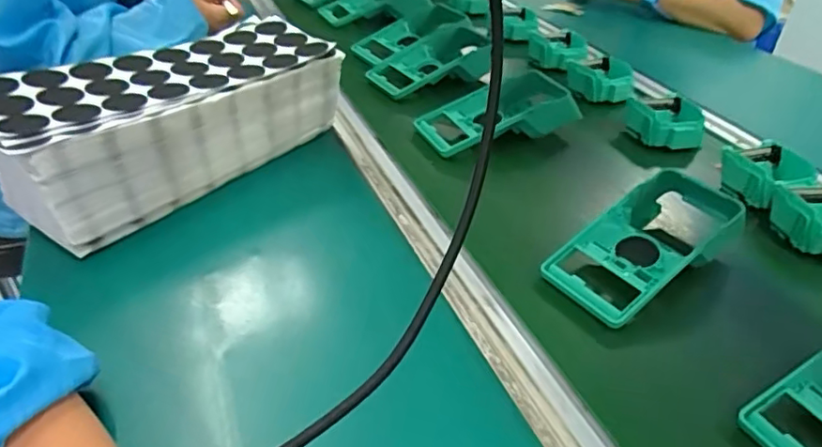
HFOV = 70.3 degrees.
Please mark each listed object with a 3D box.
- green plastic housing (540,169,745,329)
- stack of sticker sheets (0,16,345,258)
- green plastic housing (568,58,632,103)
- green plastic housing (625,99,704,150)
[{"bbox_3d":[0.203,0.013,0.499,0.179,0.050,0.088,-20,42,-30],"label":"green plastic housing"},{"bbox_3d":[-0.223,-0.096,0.561,0.124,0.113,0.303,28,42,29],"label":"stack of sticker sheets"},{"bbox_3d":[0.259,-0.199,0.808,0.083,0.039,0.079,9,37,8],"label":"green plastic housing"},{"bbox_3d":[0.301,-0.118,0.700,0.088,0.044,0.056,15,37,14],"label":"green plastic housing"}]

